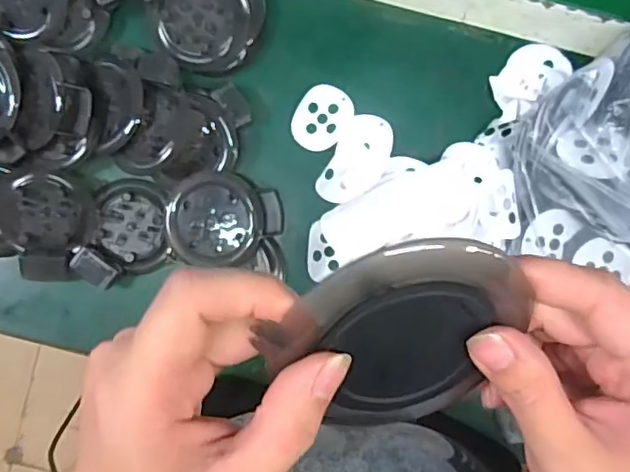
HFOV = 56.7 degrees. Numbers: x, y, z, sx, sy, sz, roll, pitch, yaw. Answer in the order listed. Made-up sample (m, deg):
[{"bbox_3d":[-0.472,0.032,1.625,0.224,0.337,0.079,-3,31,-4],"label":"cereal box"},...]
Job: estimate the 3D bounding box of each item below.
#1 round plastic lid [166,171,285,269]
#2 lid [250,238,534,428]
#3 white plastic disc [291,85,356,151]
[{"bbox_3d":[-0.083,-0.014,0.543,0.103,0.019,0.084,5,92,1],"label":"round plastic lid"},{"bbox_3d":[0.034,0.037,0.196,0.080,0.008,0.089,-30,130,9],"label":"lid"},{"bbox_3d":[0.007,-0.111,0.554,0.050,0.004,0.062,28,92,0],"label":"white plastic disc"}]

